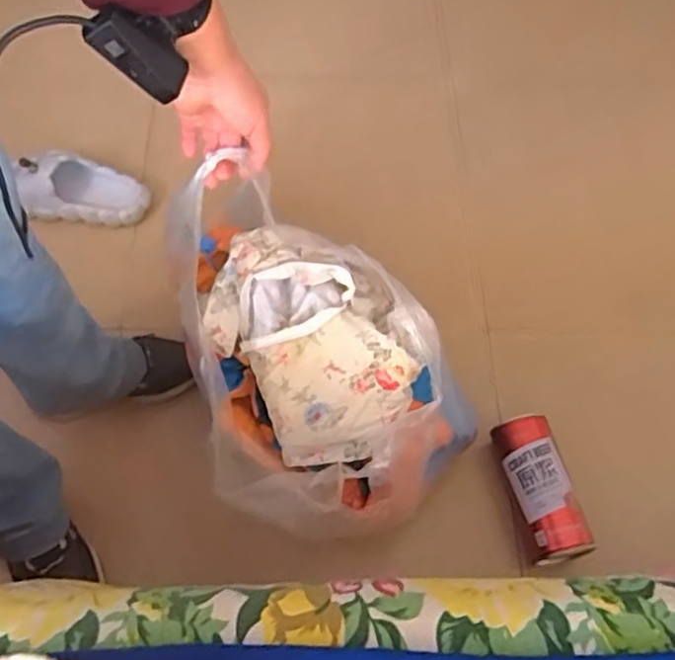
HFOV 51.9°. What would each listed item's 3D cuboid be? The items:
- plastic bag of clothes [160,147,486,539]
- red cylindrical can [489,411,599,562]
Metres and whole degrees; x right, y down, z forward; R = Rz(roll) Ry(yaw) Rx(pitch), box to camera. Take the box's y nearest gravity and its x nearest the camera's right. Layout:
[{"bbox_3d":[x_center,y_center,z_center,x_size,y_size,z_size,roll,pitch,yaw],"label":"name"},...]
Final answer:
[{"bbox_3d":[-0.018,0.012,0.813,0.302,0.267,0.384,-16,63,-9],"label":"plastic bag of clothes"},{"bbox_3d":[0.278,0.217,0.958,0.076,0.067,0.196,-9,62,-6],"label":"red cylindrical can"}]

